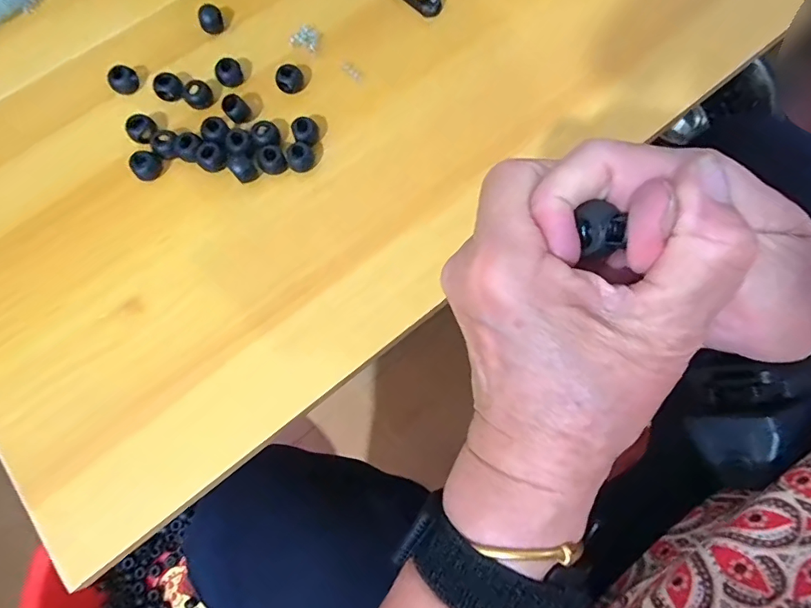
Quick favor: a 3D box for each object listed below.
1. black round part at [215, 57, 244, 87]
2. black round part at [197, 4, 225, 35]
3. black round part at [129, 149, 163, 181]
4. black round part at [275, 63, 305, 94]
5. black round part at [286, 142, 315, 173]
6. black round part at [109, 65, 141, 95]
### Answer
[{"bbox_3d":[-0.114,-0.151,0.315,0.017,0.014,0.012,-27,74,-8],"label":"black round part"},{"bbox_3d":[-0.132,-0.193,0.328,0.016,0.015,0.013,-22,73,-6],"label":"black round part"},{"bbox_3d":[-0.158,-0.084,0.296,0.012,0.016,0.017,41,77,13],"label":"black round part"},{"bbox_3d":[-0.074,-0.145,0.312,0.017,0.012,0.015,-22,73,-6],"label":"black round part"},{"bbox_3d":[-0.064,-0.089,0.296,0.016,0.013,0.017,0,72,1],"label":"black round part"},{"bbox_3d":[-0.182,-0.145,0.314,0.017,0.013,0.013,-41,76,-12],"label":"black round part"}]

